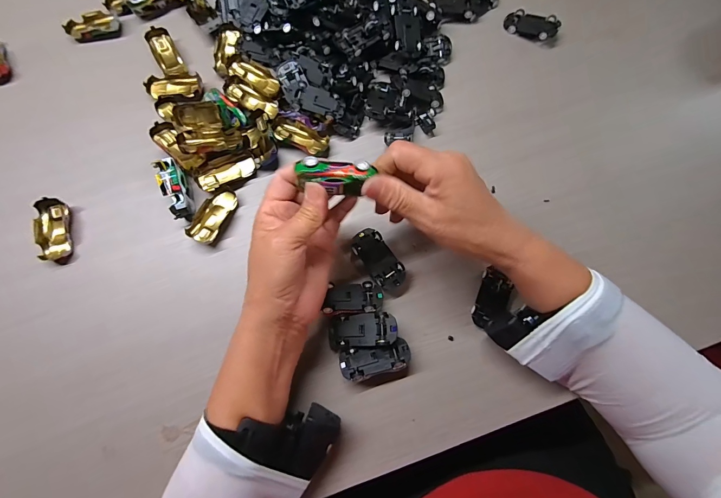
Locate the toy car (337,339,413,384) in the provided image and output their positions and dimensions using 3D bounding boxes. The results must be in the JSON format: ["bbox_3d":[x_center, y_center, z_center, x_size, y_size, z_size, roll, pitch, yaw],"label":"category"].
[{"bbox_3d":[0.014,0.104,0.310,0.064,0.025,0.027,-14,77,-4],"label":"toy car"}]

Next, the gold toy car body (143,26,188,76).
[{"bbox_3d":[-0.234,-0.235,0.396,0.026,0.015,0.066,-27,78,-7],"label":"gold toy car body"}]

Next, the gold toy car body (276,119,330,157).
[{"bbox_3d":[-0.065,-0.125,0.367,0.065,0.015,0.032,22,77,5],"label":"gold toy car body"}]

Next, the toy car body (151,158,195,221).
[{"bbox_3d":[-0.192,-0.061,0.344,0.023,0.022,0.066,-23,77,-6],"label":"toy car body"}]

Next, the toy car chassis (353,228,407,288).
[{"bbox_3d":[0.018,0.011,0.335,0.031,0.019,0.064,-35,79,-8],"label":"toy car chassis"}]

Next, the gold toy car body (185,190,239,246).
[{"bbox_3d":[-0.155,-0.035,0.347,0.031,0.011,0.061,24,77,6],"label":"gold toy car body"}]

